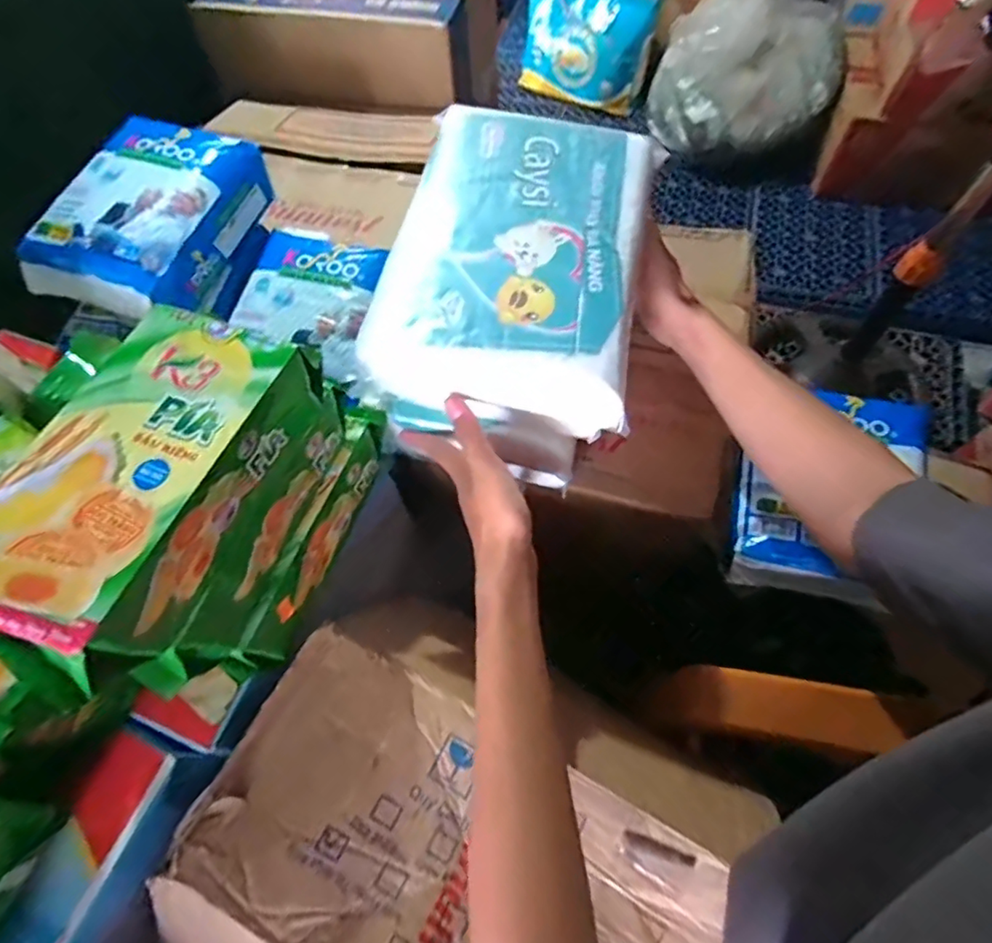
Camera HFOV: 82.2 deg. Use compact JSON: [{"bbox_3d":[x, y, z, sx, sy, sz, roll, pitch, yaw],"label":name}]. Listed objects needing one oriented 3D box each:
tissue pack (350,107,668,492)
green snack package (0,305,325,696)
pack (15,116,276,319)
[{"bbox_3d":[0.030,-0.168,0.515,0.211,0.145,0.276,15,65,11],"label":"tissue pack"},{"bbox_3d":[-0.212,0.006,0.353,0.110,0.075,0.219,18,66,12],"label":"green snack package"},{"bbox_3d":[-0.378,-0.276,0.616,0.186,0.077,0.218,16,65,11],"label":"pack"}]

